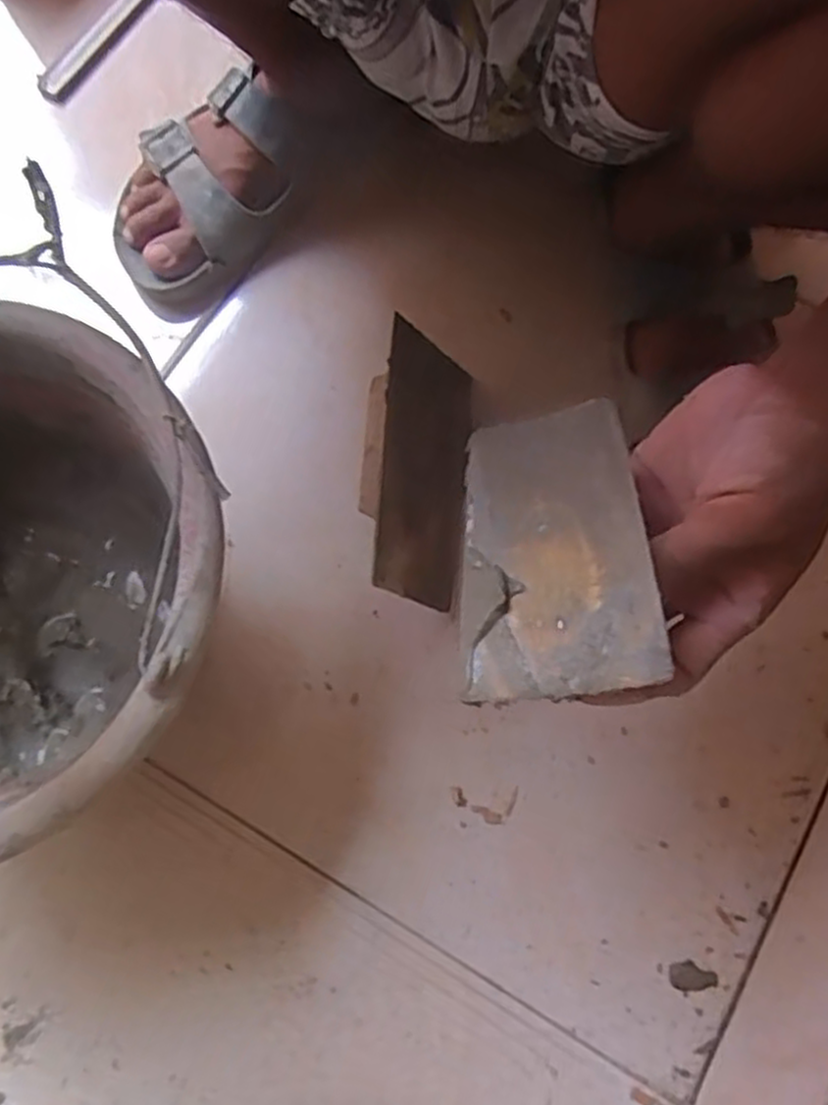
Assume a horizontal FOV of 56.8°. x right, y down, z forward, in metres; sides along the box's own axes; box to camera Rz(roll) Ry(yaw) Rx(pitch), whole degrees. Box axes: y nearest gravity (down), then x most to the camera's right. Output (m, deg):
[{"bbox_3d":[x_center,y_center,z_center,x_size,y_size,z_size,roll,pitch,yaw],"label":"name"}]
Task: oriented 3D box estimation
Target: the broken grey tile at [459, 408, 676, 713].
[{"bbox_3d":[0.046,-0.003,0.270,0.067,0.004,0.106,-13,62,22],"label":"broken grey tile"}]

